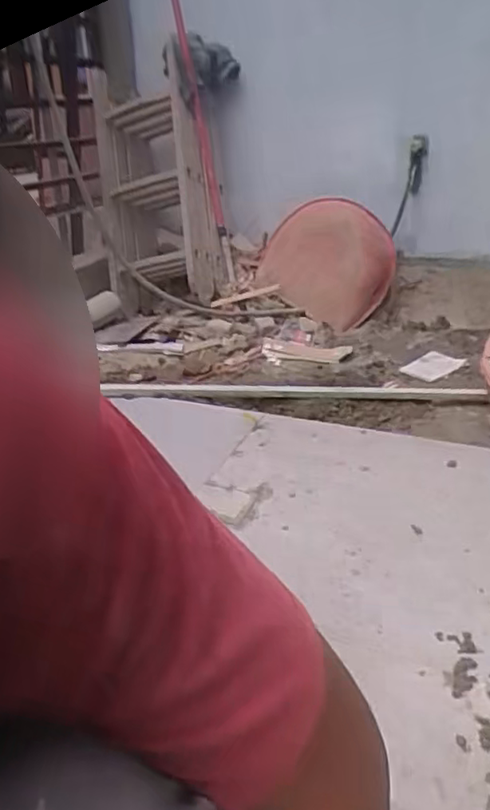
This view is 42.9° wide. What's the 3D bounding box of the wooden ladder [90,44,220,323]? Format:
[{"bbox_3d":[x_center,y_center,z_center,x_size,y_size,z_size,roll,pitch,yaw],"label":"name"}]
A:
[{"bbox_3d":[-0.259,-0.626,1.868,0.315,0.632,0.289,-10,27,-18],"label":"wooden ladder"}]

